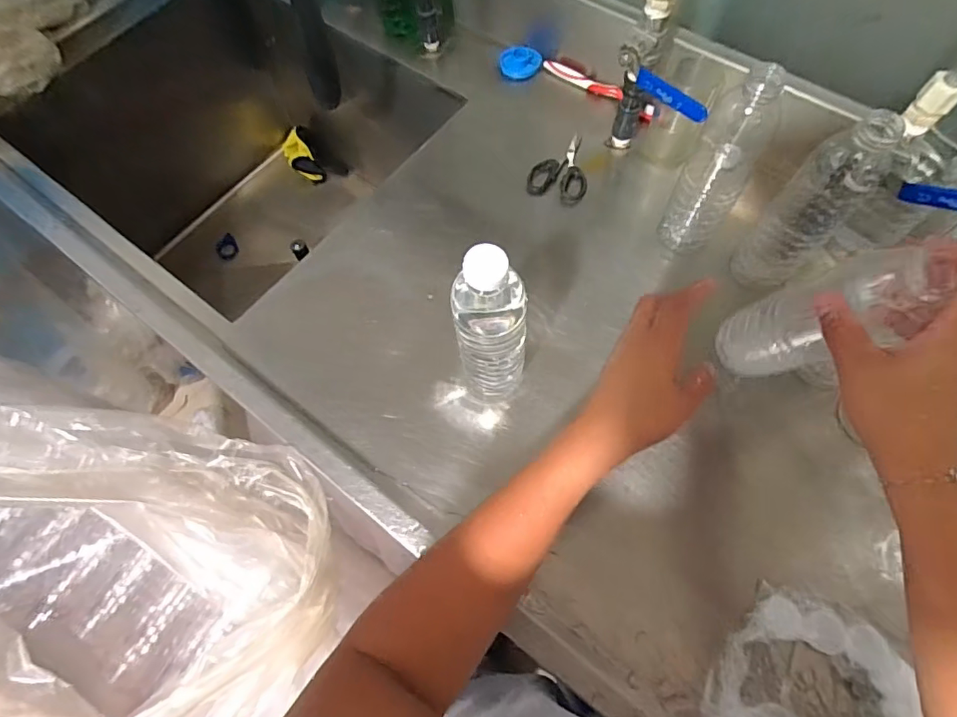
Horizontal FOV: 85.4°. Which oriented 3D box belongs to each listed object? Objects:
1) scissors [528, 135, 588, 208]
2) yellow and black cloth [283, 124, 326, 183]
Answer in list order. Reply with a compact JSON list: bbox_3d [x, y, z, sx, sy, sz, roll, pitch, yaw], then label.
[{"bbox_3d":[0.107,-0.244,0.654,0.070,0.018,0.105,15,67,8],"label":"scissors"},{"bbox_3d":[-0.379,-0.433,1.118,0.059,0.118,0.027,-30,25,-10],"label":"yellow and black cloth"}]

